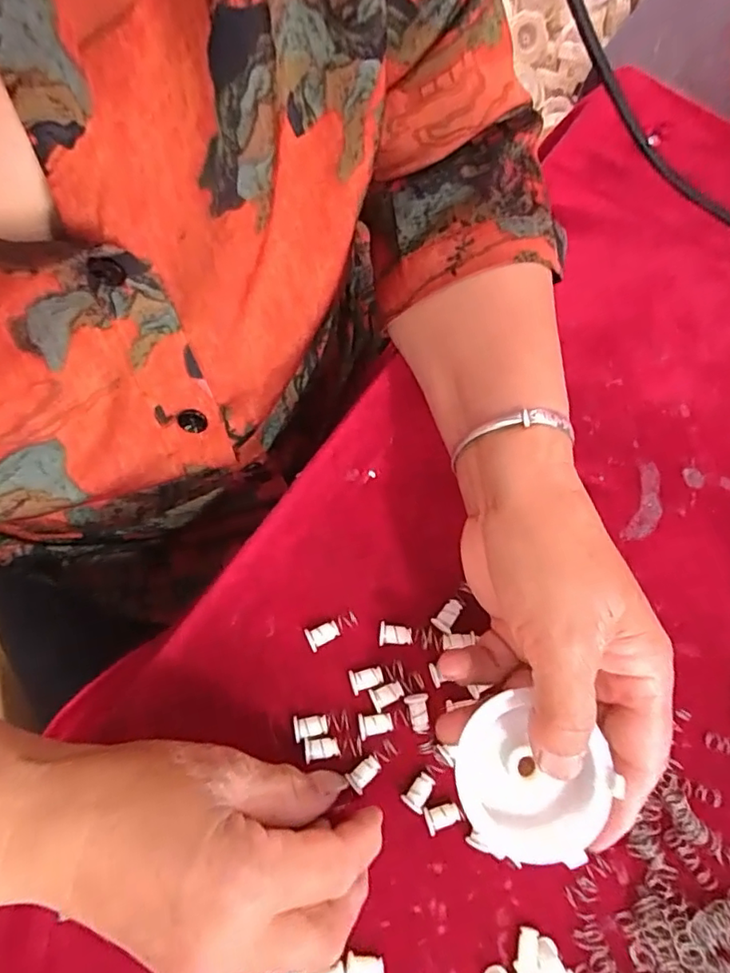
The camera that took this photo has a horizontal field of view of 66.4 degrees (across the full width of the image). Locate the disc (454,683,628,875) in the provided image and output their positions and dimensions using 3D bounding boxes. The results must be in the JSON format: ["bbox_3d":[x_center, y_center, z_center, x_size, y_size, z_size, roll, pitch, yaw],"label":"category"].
[{"bbox_3d":[0.062,0.112,0.212,0.056,0.017,0.051,0,77,-2],"label":"disc"}]

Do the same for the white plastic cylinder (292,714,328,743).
[{"bbox_3d":[-0.026,0.114,0.266,0.016,0.007,0.011,-14,78,-5],"label":"white plastic cylinder"}]

